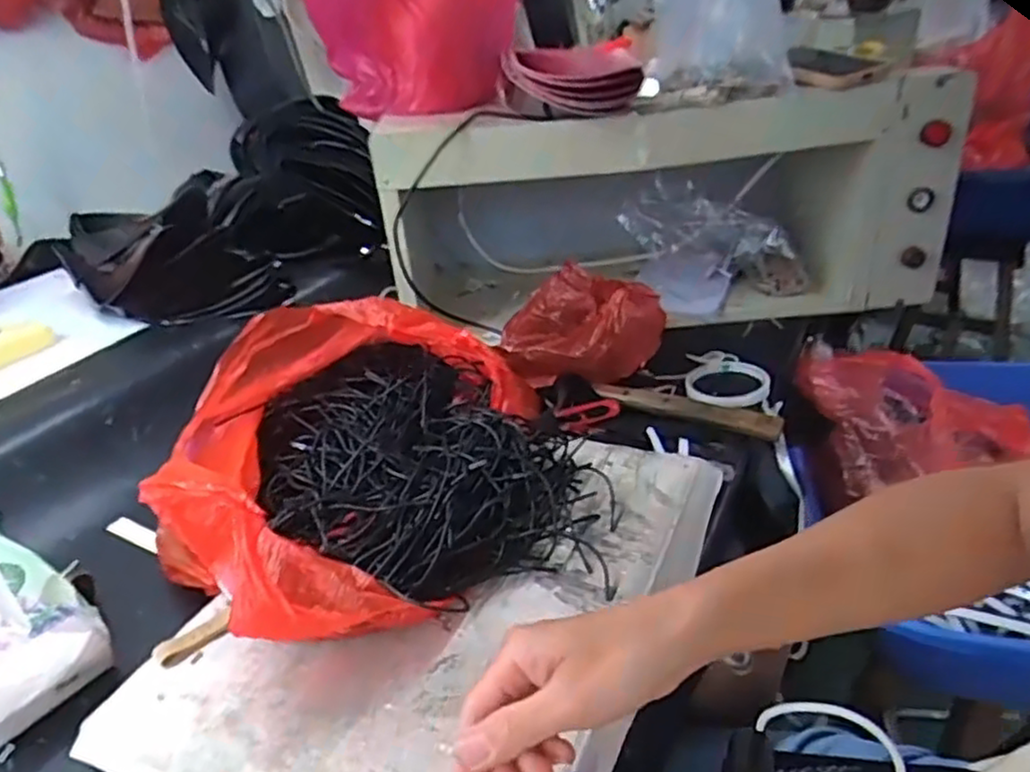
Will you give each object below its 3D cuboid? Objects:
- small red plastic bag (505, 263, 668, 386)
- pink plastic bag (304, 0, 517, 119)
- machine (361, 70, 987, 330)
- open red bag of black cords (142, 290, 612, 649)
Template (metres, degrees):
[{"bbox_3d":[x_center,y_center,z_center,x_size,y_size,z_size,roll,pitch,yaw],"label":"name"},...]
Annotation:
[{"bbox_3d":[0.075,-0.076,0.817,0.180,0.081,0.194,-5,29,1],"label":"small red plastic bag"},{"bbox_3d":[-0.132,-0.456,0.885,0.145,0.222,0.266,23,40,40],"label":"pink plastic bag"},{"bbox_3d":[0.166,-0.255,0.958,0.652,0.282,0.305,-4,29,2],"label":"machine"},{"bbox_3d":[-0.107,0.038,0.596,0.318,0.108,0.358,-13,30,-13],"label":"open red bag of black cords"}]

